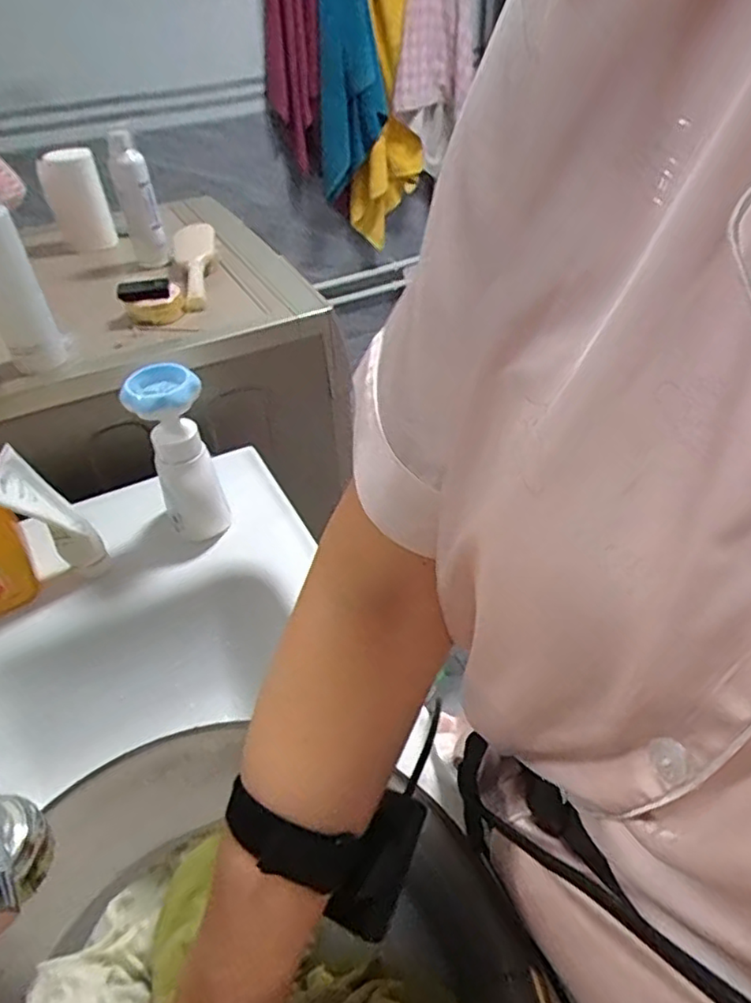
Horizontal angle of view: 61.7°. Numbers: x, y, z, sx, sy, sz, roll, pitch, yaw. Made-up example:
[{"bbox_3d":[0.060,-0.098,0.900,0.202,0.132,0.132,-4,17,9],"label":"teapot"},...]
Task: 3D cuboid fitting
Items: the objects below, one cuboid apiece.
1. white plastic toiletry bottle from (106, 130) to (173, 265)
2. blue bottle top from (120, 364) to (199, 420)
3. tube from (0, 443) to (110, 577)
[{"bbox_3d":[-0.331,-0.417,0.879,0.050,0.172,0.072,-16,44,-14],"label":"white plastic toiletry bottle"},{"bbox_3d":[-0.204,-0.104,0.594,0.052,0.032,0.062,24,49,27],"label":"blue bottle top"},{"bbox_3d":[-0.317,0.017,0.612,0.035,0.148,0.054,-21,42,4],"label":"tube"}]

